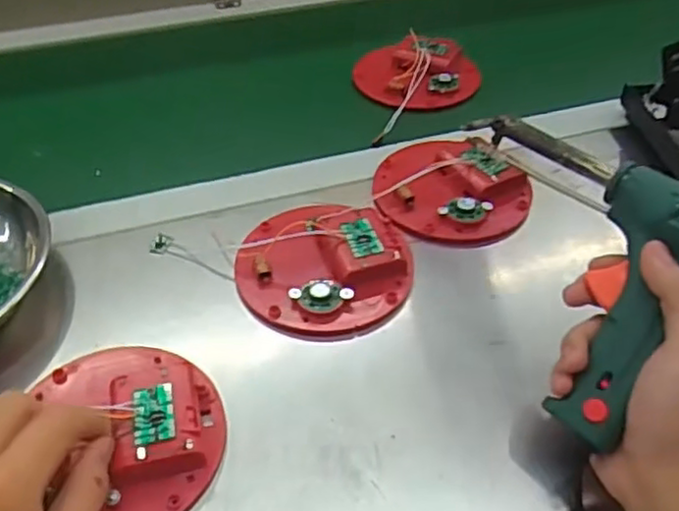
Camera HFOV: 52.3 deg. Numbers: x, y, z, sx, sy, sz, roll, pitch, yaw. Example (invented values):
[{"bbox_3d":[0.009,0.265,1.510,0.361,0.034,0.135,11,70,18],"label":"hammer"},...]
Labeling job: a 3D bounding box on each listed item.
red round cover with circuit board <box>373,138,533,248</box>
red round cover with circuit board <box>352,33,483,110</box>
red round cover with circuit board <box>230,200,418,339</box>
[{"bbox_3d":[0.082,-0.054,0.537,0.117,0.027,0.110,-1,42,1],"label":"red round cover with circuit board"},{"bbox_3d":[0.078,-0.182,0.686,0.113,0.029,0.110,-1,42,1],"label":"red round cover with circuit board"},{"bbox_3d":[-0.013,0.001,0.485,0.116,0.027,0.124,-1,42,1],"label":"red round cover with circuit board"}]

